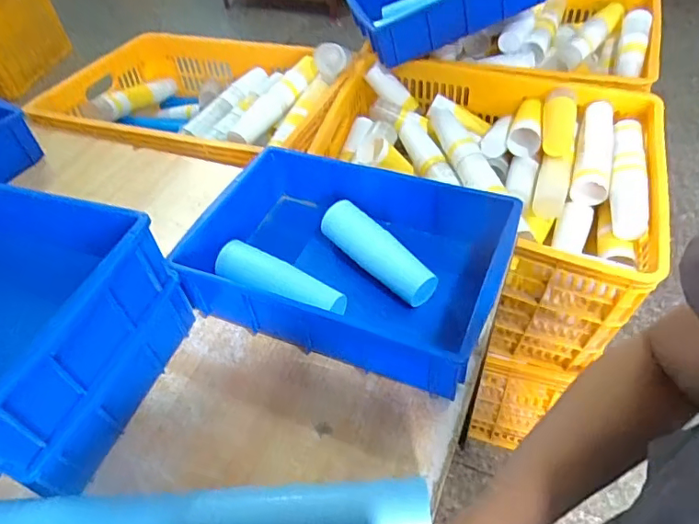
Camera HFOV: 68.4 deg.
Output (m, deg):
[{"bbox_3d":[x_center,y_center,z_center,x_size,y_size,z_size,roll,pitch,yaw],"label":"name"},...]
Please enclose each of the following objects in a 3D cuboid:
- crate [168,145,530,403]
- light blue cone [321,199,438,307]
[{"bbox_3d":[0.001,-0.007,0.722,0.406,0.110,0.282,14,51,18],"label":"crate"},{"bbox_3d":[0.040,-0.016,0.734,0.052,0.050,0.198,-36,54,-24],"label":"light blue cone"}]

